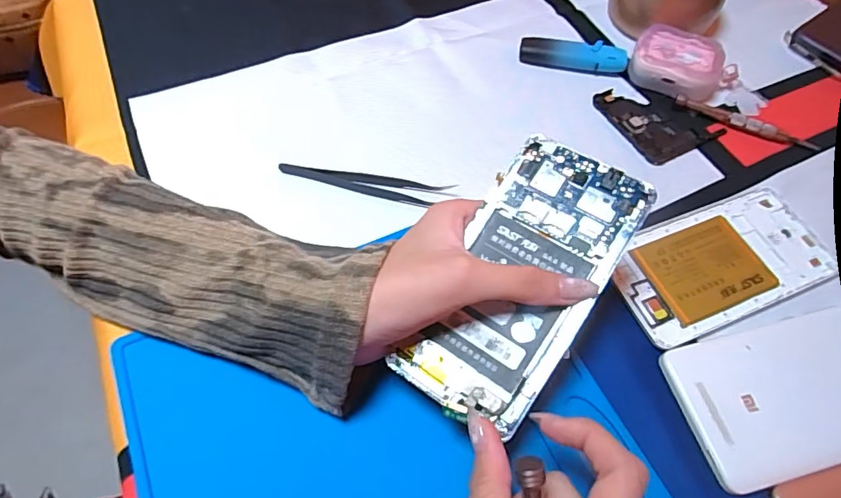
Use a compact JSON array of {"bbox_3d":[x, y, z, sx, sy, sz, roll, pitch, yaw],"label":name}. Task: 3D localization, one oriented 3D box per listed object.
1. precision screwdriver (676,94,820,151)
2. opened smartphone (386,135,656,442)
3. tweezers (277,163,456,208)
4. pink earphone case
[{"bbox_3d":[0.242,-0.094,0.382,0.102,0.009,0.011,25,61,12],"label":"precision screwdriver"},{"bbox_3d":[0.049,0.015,0.248,0.069,0.006,0.140,29,82,20],"label":"opened smartphone"},{"bbox_3d":[-0.038,-0.041,0.338,0.111,0.007,0.017,6,58,2],"label":"tweezers"},{"bbox_3d":[0.199,-0.145,0.398,0.064,0.028,0.050,30,62,15],"label":"pink earphone case"}]

